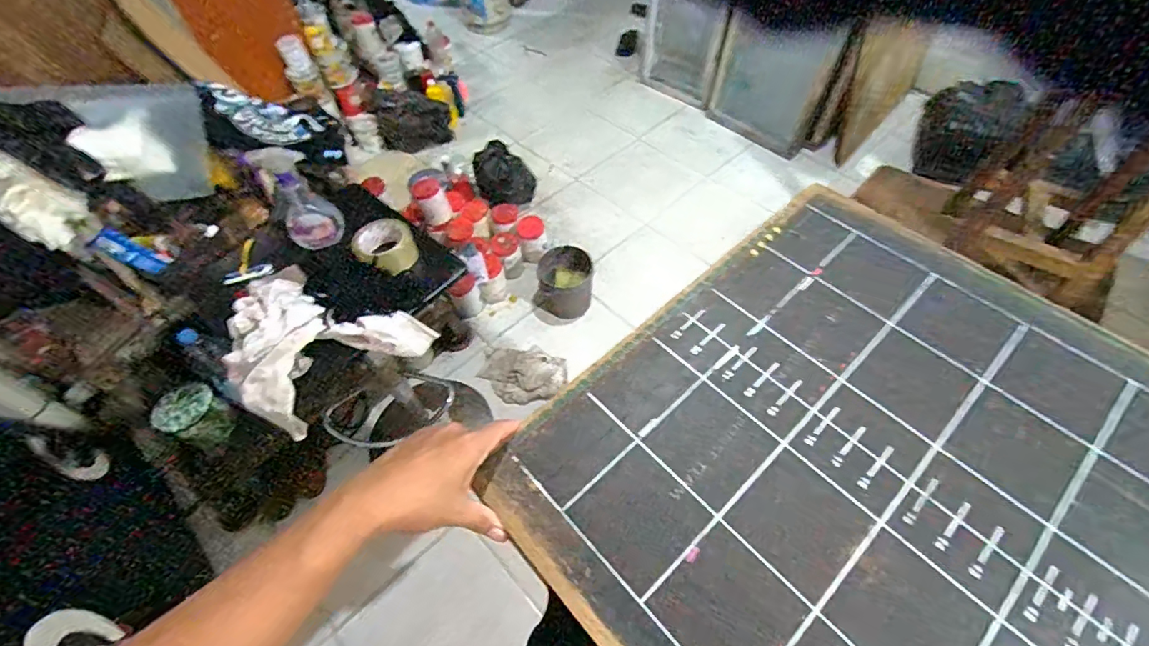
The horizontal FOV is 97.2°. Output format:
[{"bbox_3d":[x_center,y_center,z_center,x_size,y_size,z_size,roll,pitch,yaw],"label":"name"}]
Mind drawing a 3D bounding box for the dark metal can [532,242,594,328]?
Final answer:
[{"bbox_3d":[-0.039,-0.123,1.786,0.225,0.196,0.212,-10,56,-3],"label":"dark metal can"}]

